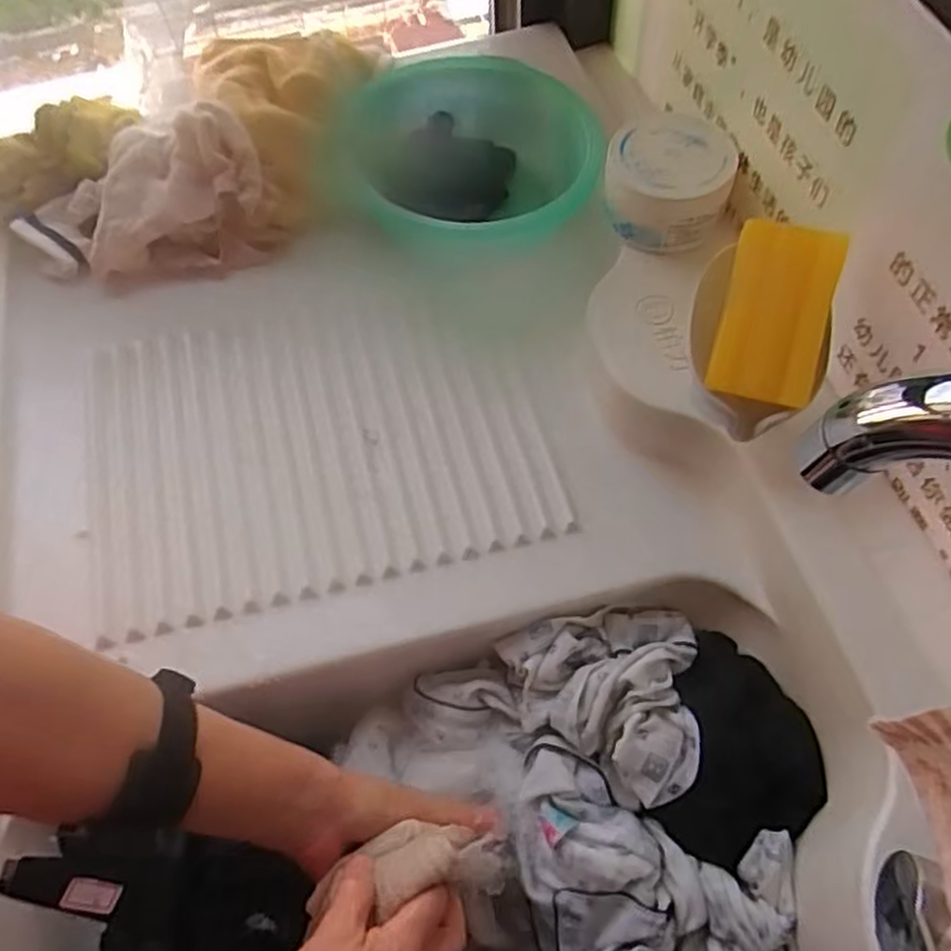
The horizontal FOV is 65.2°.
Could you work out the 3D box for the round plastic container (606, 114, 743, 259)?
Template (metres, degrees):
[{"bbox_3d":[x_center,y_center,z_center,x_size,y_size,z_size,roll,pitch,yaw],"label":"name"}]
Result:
[{"bbox_3d":[0.149,-0.230,0.585,0.093,0.064,0.096,-2,62,3],"label":"round plastic container"}]

